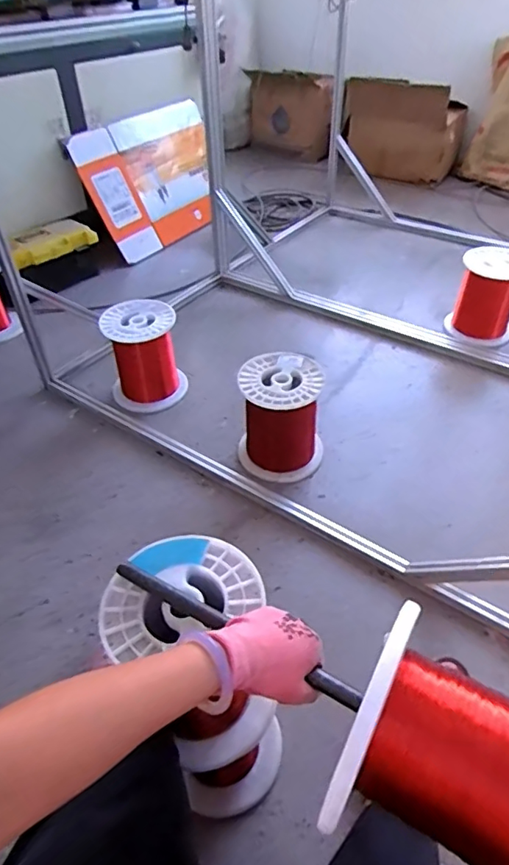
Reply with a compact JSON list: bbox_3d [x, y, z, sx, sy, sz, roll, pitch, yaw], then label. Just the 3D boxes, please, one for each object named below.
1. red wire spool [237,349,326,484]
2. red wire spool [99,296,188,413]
[{"bbox_3d":[0.064,-0.031,1.276,0.199,0.247,0.192,-1,45,1],"label":"red wire spool"},{"bbox_3d":[-0.311,-0.219,1.495,0.193,0.263,0.183,-1,45,1],"label":"red wire spool"}]

